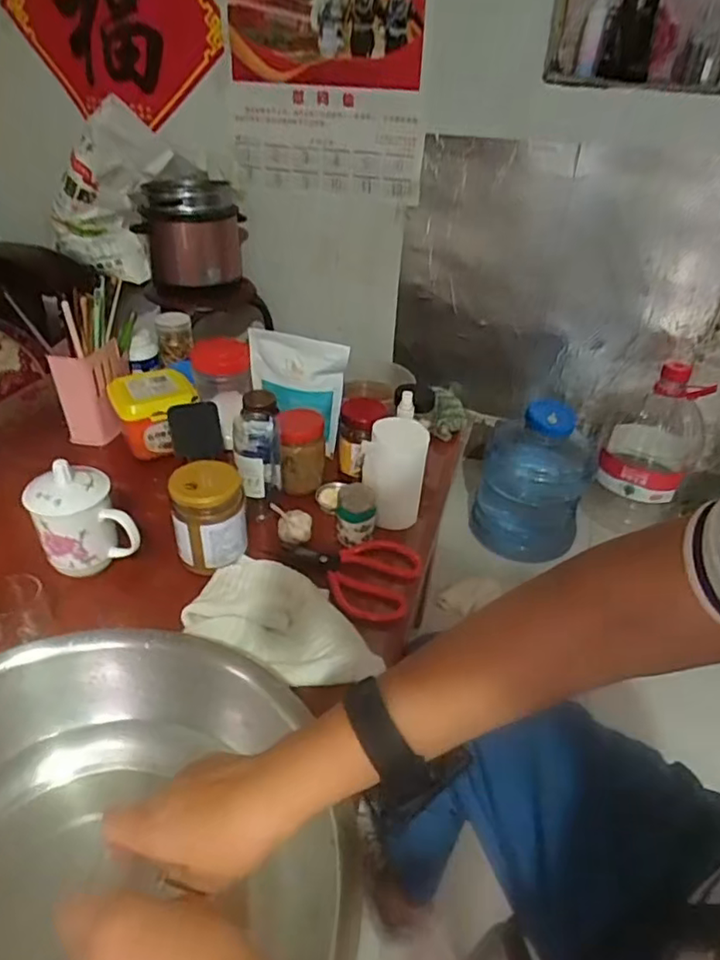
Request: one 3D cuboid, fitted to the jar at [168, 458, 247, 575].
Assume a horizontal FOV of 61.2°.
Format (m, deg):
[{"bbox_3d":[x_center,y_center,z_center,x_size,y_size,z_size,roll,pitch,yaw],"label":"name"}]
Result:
[{"bbox_3d":[-0.171,0.042,0.693,0.076,0.106,0.067,-7,37,-14],"label":"jar"}]

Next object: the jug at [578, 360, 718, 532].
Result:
[{"bbox_3d":[0.712,-0.082,1.483,0.203,0.386,0.228,21,40,22],"label":"jug"}]

